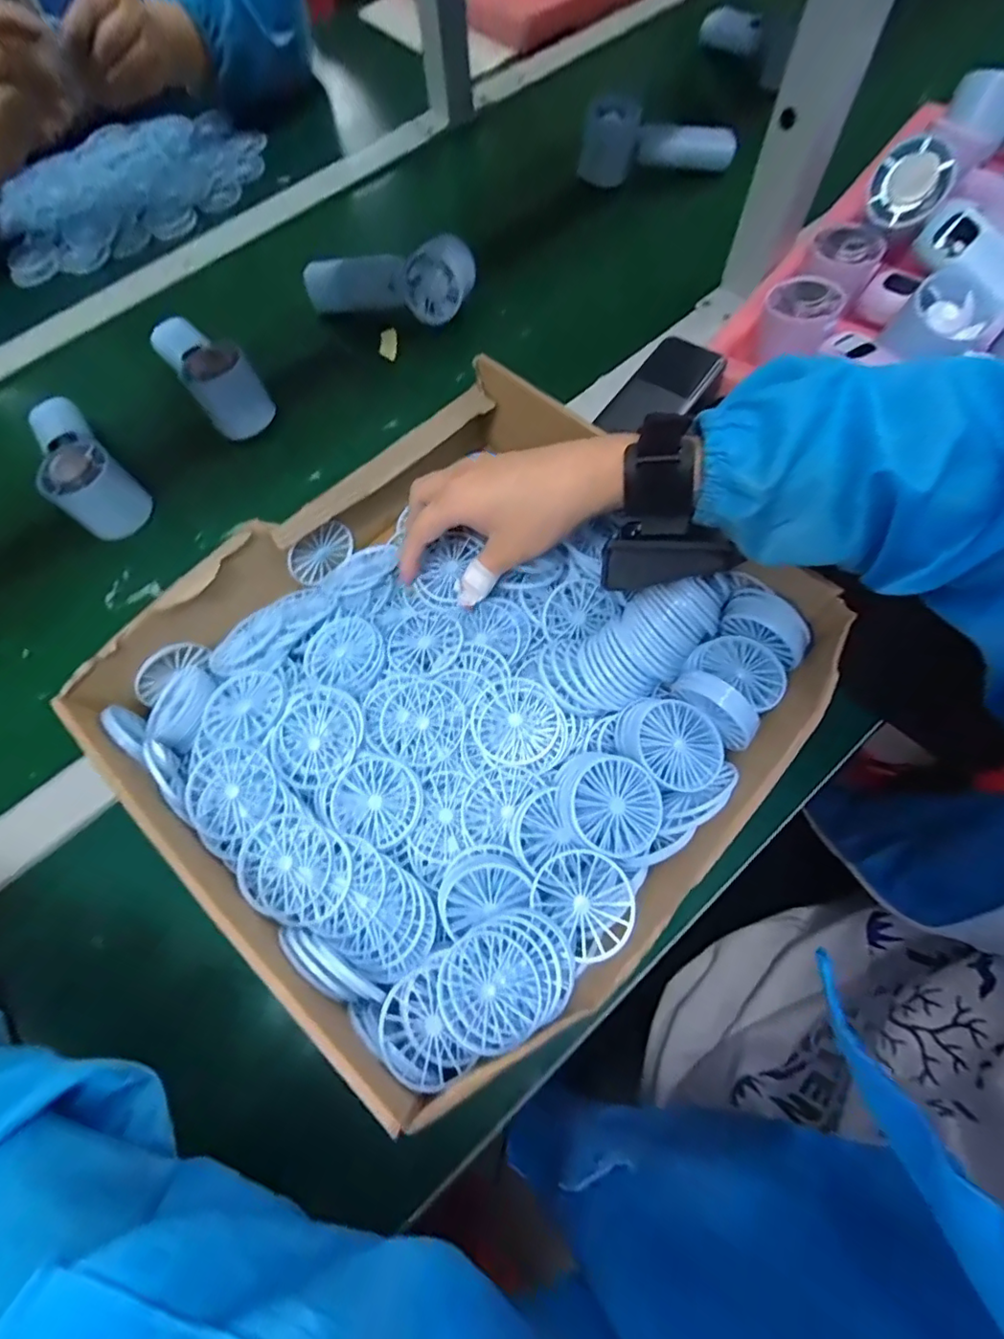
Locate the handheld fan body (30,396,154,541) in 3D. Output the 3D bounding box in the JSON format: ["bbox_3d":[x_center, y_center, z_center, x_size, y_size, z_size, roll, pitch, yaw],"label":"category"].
[{"bbox_3d":[-0.353,-0.173,0.451,0.058,0.050,0.163,-41,73,-12],"label":"handheld fan body"}]

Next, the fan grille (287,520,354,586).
[{"bbox_3d":[-0.129,-0.084,0.393,0.049,0.040,0.011,-40,73,-12],"label":"fan grille"}]

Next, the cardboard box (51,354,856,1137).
[{"bbox_3d":[-0.021,0.007,0.333,0.321,0.075,0.339,39,71,17],"label":"cardboard box"}]

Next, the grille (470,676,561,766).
[{"bbox_3d":[0.007,0.030,0.323,0.049,0.013,0.054,-37,72,-11],"label":"grille"}]

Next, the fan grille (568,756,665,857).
[{"bbox_3d":[0.060,0.072,0.287,0.049,0.005,0.048,5,70,-14],"label":"fan grille"}]

